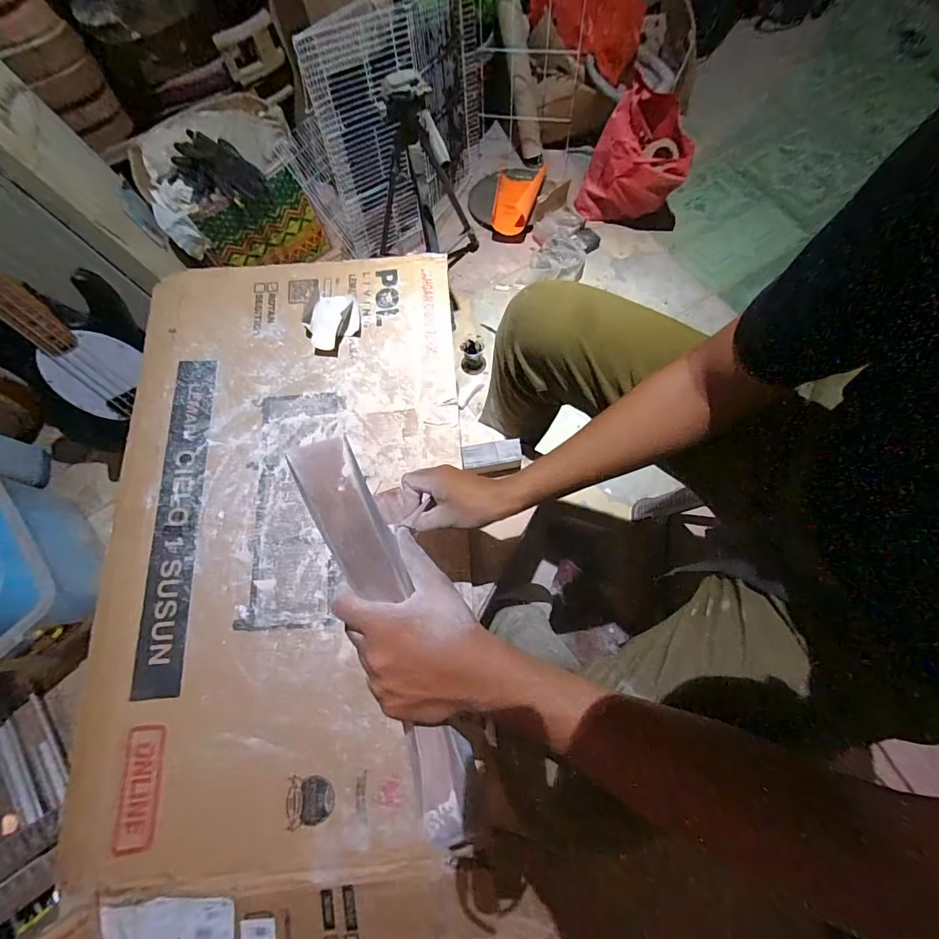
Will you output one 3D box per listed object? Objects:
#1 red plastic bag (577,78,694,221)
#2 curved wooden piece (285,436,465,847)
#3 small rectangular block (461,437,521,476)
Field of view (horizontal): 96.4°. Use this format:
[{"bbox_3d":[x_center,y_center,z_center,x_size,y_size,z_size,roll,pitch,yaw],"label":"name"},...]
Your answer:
[{"bbox_3d":[0.493,-0.908,1.240,0.281,0.279,0.185,15,72,7],"label":"red plastic bag"},{"bbox_3d":[-0.056,0.131,0.311,0.041,0.044,0.318,-16,103,-3],"label":"curved wooden piece"},{"bbox_3d":[0.034,-0.015,0.651,0.089,0.042,0.043,-7,71,0],"label":"small rectangular block"}]

